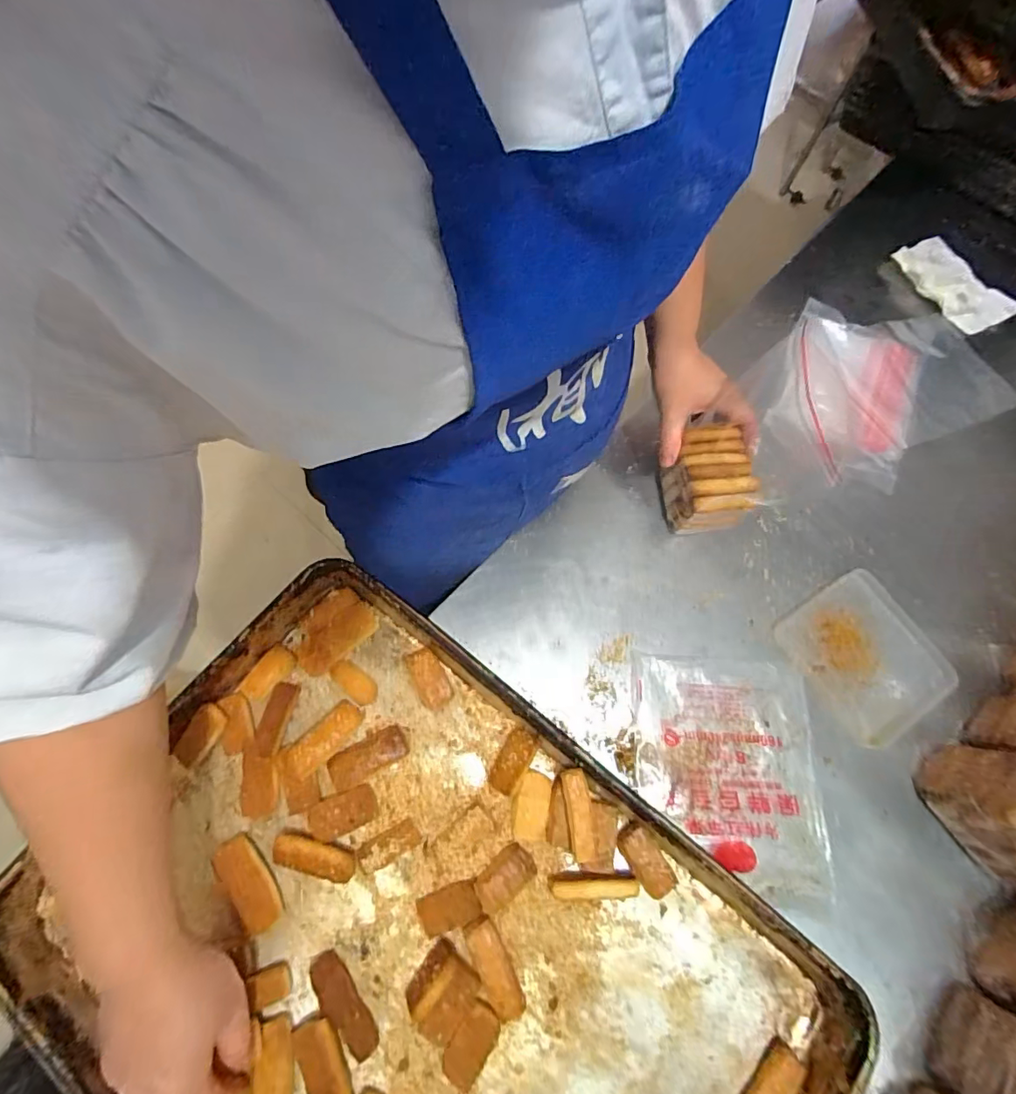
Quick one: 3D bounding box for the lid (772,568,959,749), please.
[{"bbox_3d":[0.366,0.112,0.532,0.134,0.010,0.146,-28,74,-12],"label":"lid"}]

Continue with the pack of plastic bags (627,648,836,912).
[{"bbox_3d":[0.206,0.211,0.485,0.168,0.009,0.208,3,70,-2],"label":"pack of plastic bags"}]

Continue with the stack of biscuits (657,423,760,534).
[{"bbox_3d":[0.210,-0.070,0.553,0.074,0.072,0.098,-6,71,-5],"label":"stack of biscuits"}]

